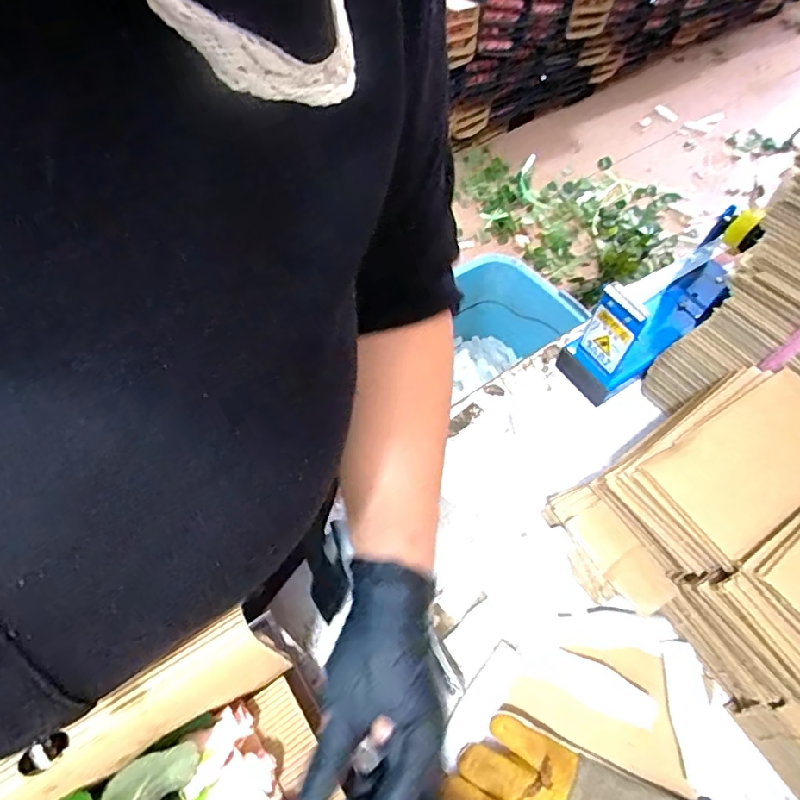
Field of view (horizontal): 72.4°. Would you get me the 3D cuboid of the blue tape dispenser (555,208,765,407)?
[{"bbox_3d":[0.235,-0.092,0.490,0.183,0.125,0.071,-34,65,-18],"label":"blue tape dispenser"}]

